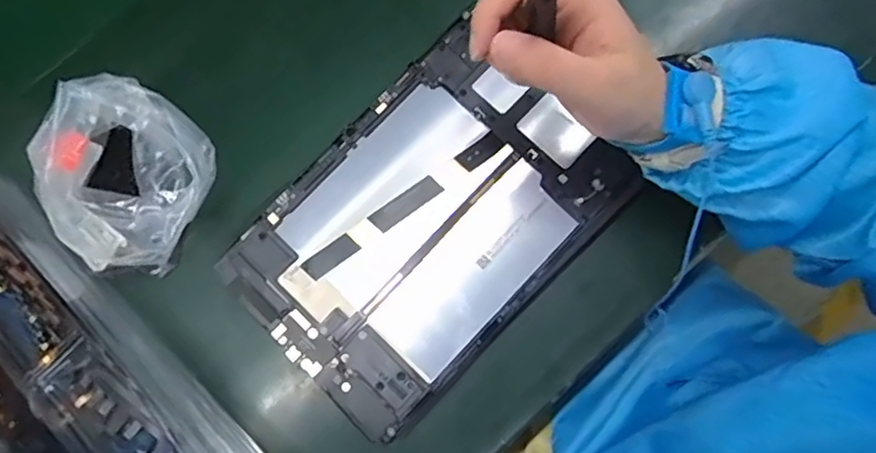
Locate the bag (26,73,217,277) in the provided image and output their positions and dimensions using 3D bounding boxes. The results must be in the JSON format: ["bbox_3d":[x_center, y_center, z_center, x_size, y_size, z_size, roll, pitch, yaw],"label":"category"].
[{"bbox_3d":[-0.190,-0.028,0.377,0.117,0.054,0.106,43,84,10],"label":"bag"}]

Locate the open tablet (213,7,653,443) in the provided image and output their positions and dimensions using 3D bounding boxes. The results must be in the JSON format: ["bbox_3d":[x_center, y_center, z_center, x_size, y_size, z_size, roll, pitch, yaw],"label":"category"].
[{"bbox_3d":[-0.007,-0.002,0.371,0.154,0.013,0.217,44,82,8],"label":"open tablet"}]

